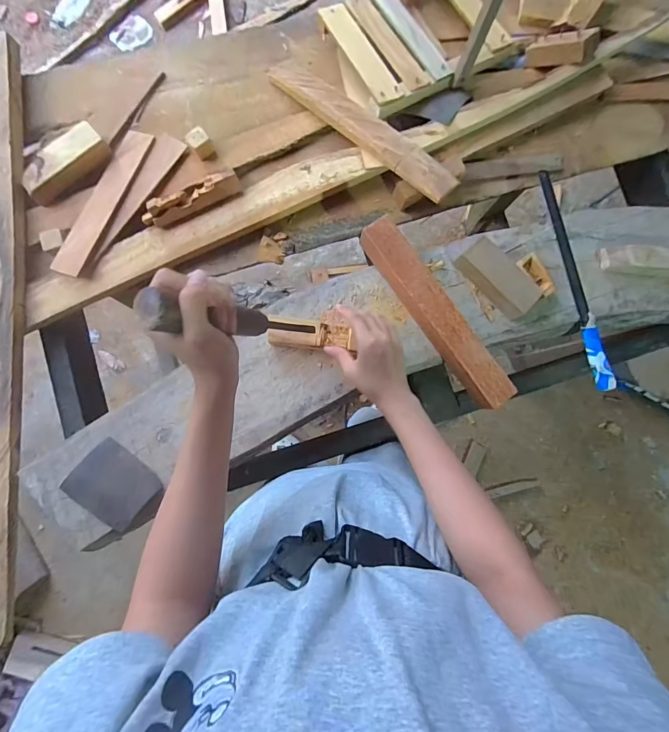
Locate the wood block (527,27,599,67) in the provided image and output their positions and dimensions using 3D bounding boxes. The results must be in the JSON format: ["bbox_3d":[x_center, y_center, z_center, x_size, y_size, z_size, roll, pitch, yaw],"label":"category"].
[{"bbox_3d":[0.359,-0.504,0.612,0.038,0.035,0.107,-49,46,-7],"label":"wood block"}]

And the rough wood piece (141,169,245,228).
[{"bbox_3d":[-0.213,-0.249,0.575,0.149,0.025,0.038,-25,87,-5],"label":"rough wood piece"}]

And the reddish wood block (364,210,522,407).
[{"bbox_3d":[0.134,-0.069,0.522,0.048,0.054,0.284,-35,86,-6],"label":"reddish wood block"}]

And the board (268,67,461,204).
[{"bbox_3d":[0.035,-0.372,0.593,0.048,0.019,0.368,-46,76,-1],"label":"board"}]

